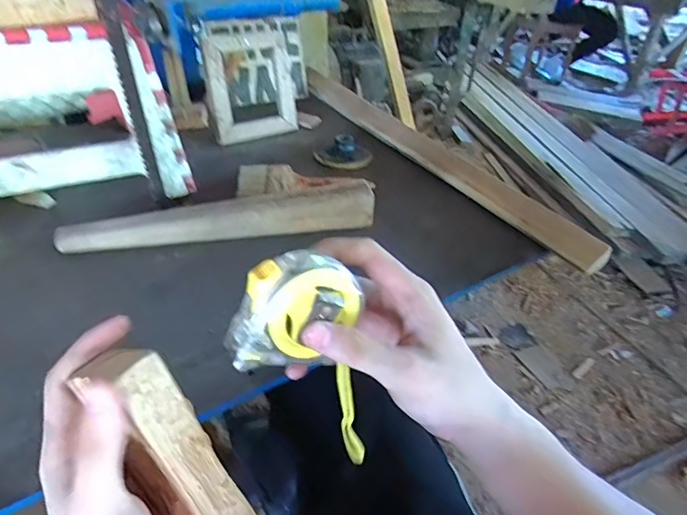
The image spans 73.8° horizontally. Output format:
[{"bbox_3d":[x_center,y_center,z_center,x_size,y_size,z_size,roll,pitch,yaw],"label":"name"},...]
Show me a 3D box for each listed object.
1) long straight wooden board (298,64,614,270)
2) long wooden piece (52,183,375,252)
[{"bbox_3d":[0.115,-0.185,0.747,0.041,0.034,0.645,-20,44,-26],"label":"long straight wooden board"},{"bbox_3d":[-0.141,-0.046,0.547,0.357,0.045,0.034,-7,40,-13],"label":"long wooden piece"}]

